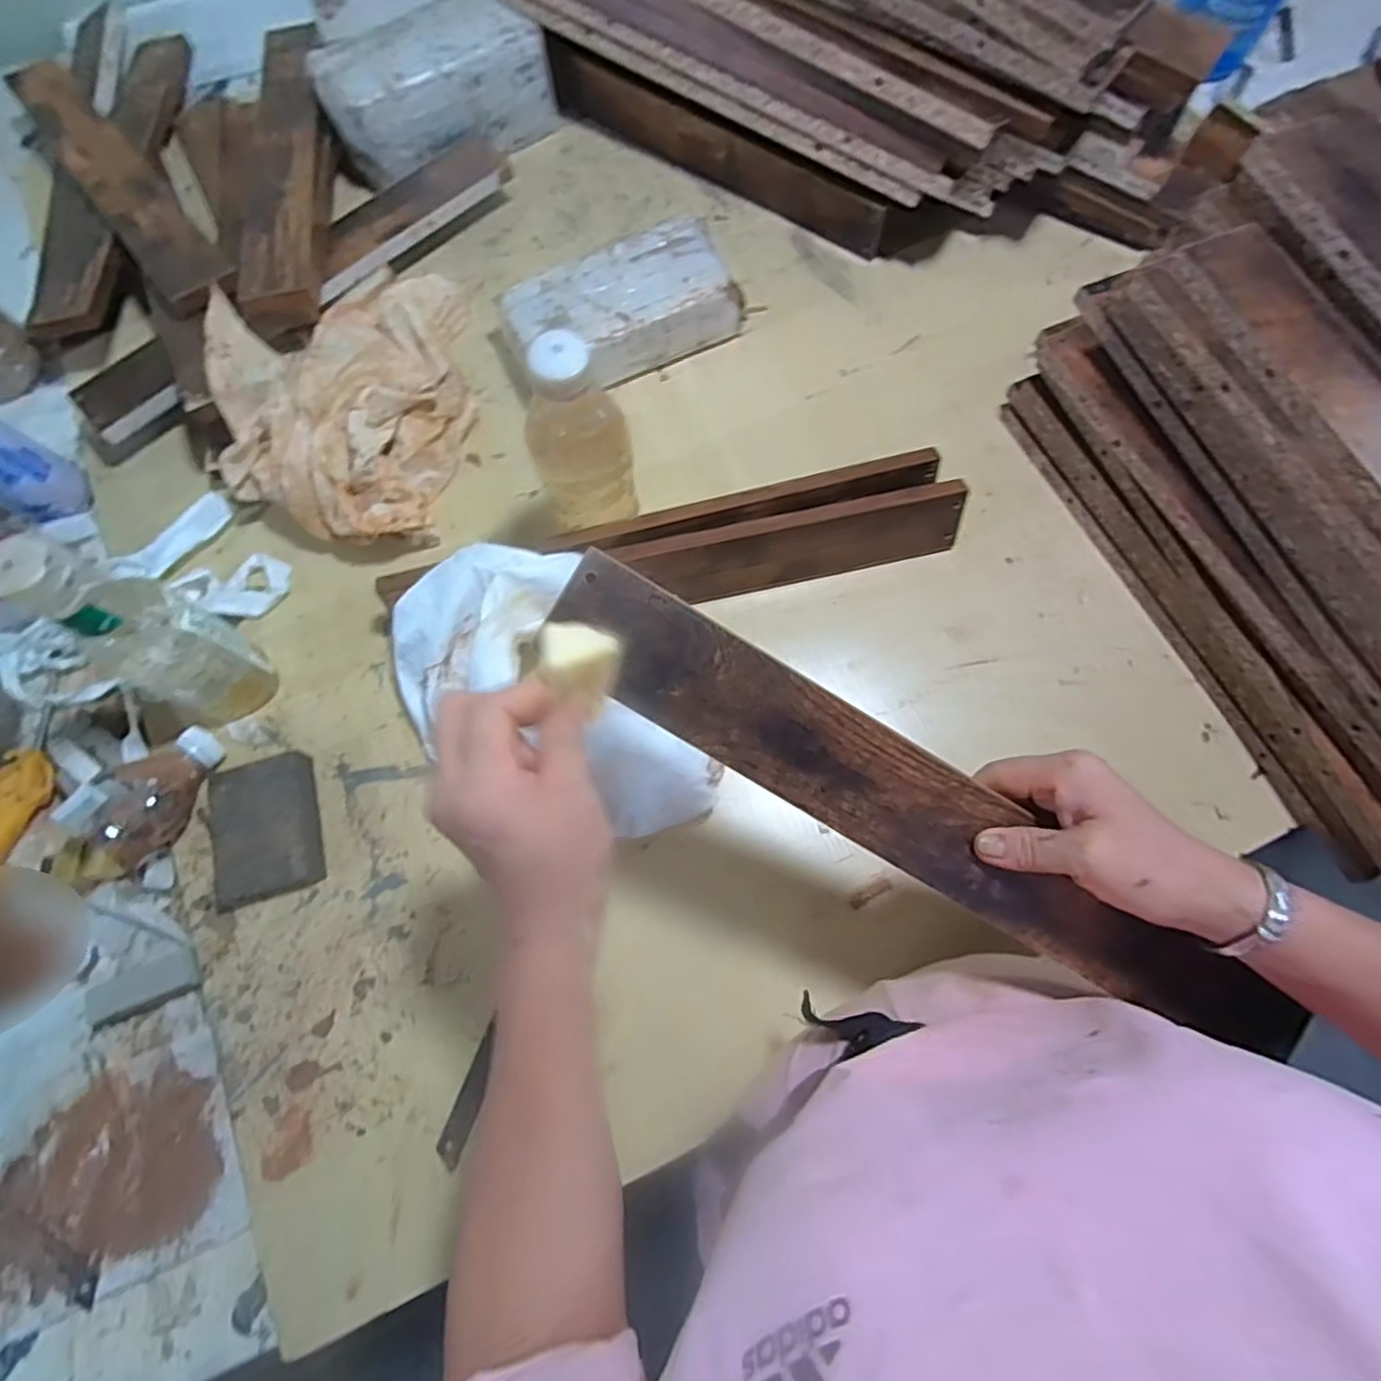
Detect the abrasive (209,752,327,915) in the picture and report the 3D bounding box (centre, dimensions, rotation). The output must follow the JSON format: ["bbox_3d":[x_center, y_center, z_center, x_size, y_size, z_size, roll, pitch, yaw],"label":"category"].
[{"bbox_3d":[-0.326,0.106,0.521,0.074,0.031,0.100,-16,73,-4],"label":"abrasive"}]

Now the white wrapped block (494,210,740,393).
[{"bbox_3d":[-0.064,-0.356,0.651,0.206,0.066,0.103,-24,74,-7],"label":"white wrapped block"}]

